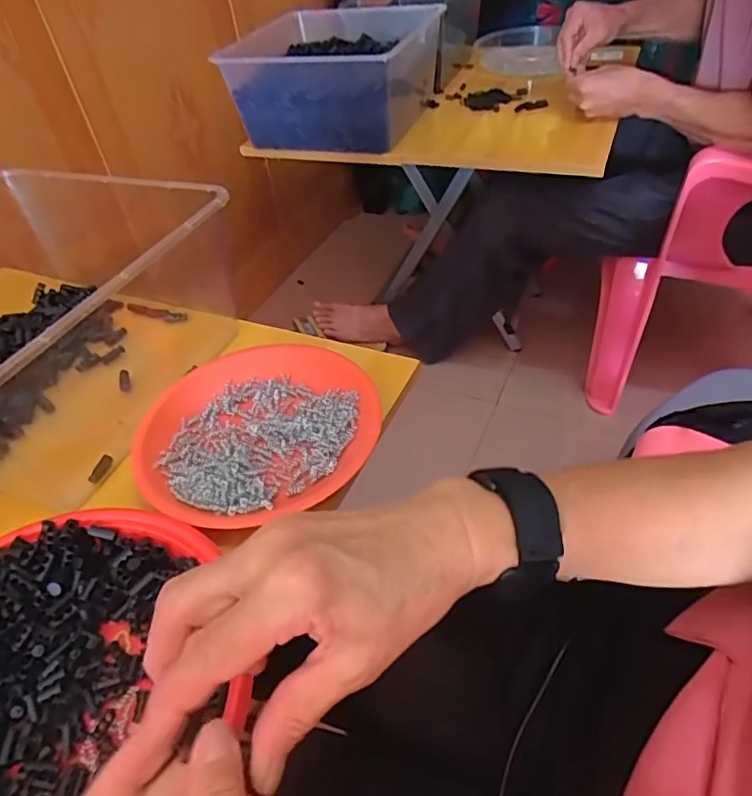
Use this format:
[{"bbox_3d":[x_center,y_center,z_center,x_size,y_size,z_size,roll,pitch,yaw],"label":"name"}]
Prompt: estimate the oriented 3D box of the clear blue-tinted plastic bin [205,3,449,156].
[{"bbox_3d":[-0.074,-0.523,0.954,0.312,0.146,0.310,8,46,15],"label":"clear blue-tinted plastic bin"}]

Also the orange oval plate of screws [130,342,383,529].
[{"bbox_3d":[-0.094,0.029,0.468,0.187,0.024,0.186,8,46,16],"label":"orange oval plate of screws"}]

